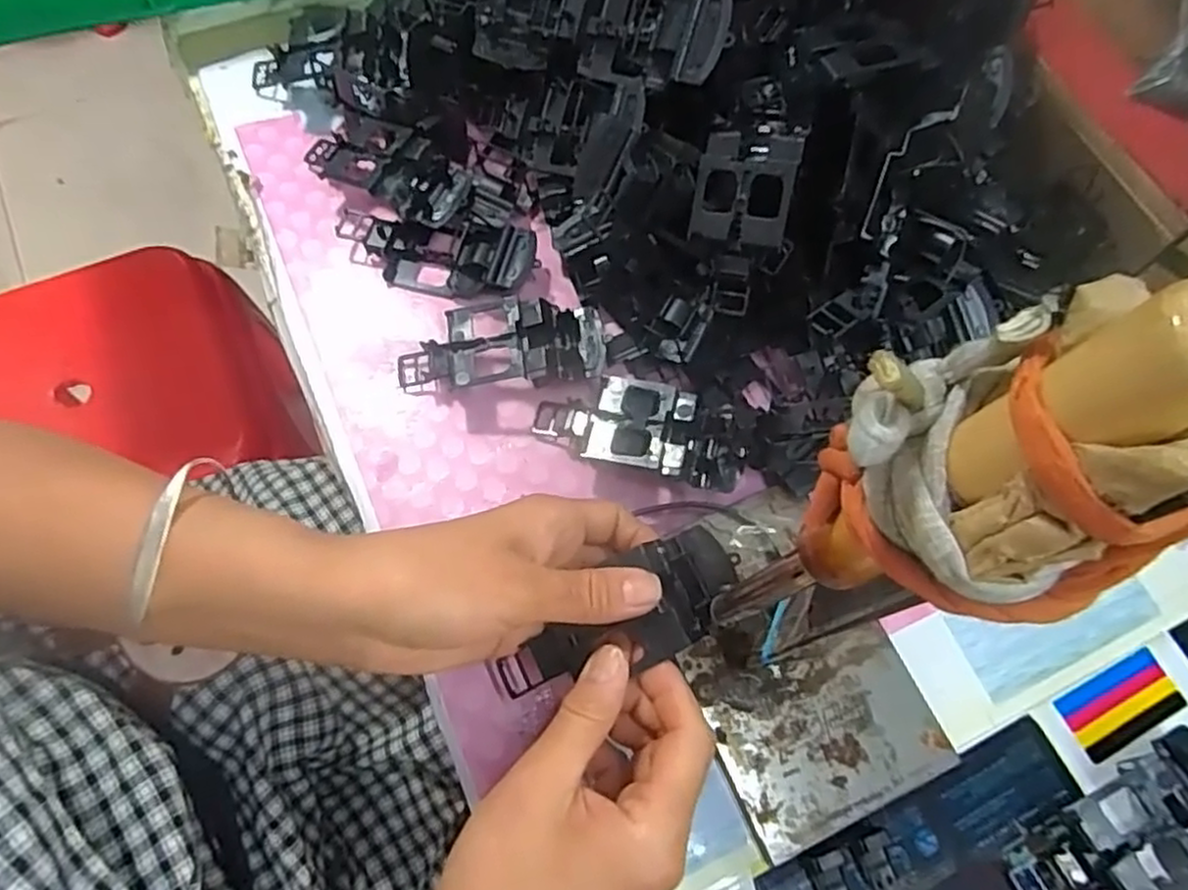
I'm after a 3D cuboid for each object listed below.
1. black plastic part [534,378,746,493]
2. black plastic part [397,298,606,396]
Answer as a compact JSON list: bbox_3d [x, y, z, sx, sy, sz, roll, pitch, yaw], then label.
[{"bbox_3d":[0.023,-0.007,0.372,0.106,0.029,0.044,14,68,1],"label":"black plastic part"},{"bbox_3d":[-0.050,-0.052,0.385,0.108,0.032,0.044,-1,68,-5],"label":"black plastic part"}]

